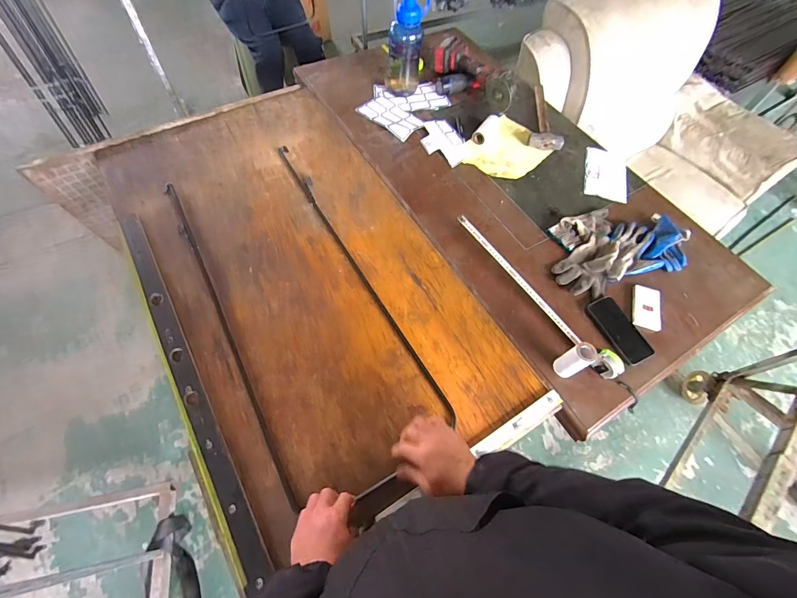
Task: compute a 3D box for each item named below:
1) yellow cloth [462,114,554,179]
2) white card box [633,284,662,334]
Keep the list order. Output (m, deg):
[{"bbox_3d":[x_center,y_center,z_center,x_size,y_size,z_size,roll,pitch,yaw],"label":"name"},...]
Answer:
[{"bbox_3d":[0.327,-0.452,1.087,0.213,0.024,0.232,34,65,14],"label":"yellow cloth"},{"bbox_3d":[0.577,0.019,0.842,0.058,0.016,0.106,14,62,4],"label":"white card box"}]

